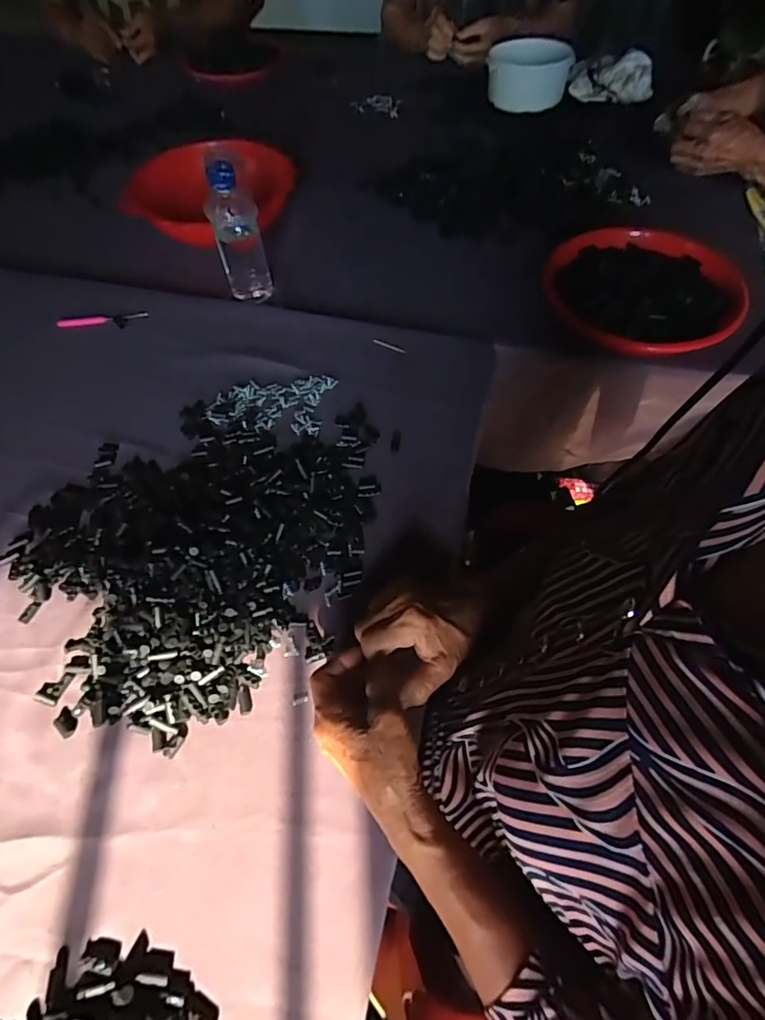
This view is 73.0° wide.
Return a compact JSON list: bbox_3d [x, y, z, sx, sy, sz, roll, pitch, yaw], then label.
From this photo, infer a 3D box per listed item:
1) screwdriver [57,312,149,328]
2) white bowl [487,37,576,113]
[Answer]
[{"bbox_3d":[-0.377,-0.255,0.697,0.119,0.007,0.022,-5,59,-1],"label":"screwdriver"},{"bbox_3d":[0.277,-0.822,0.978,0.151,0.079,0.151,11,60,9],"label":"white bowl"}]

